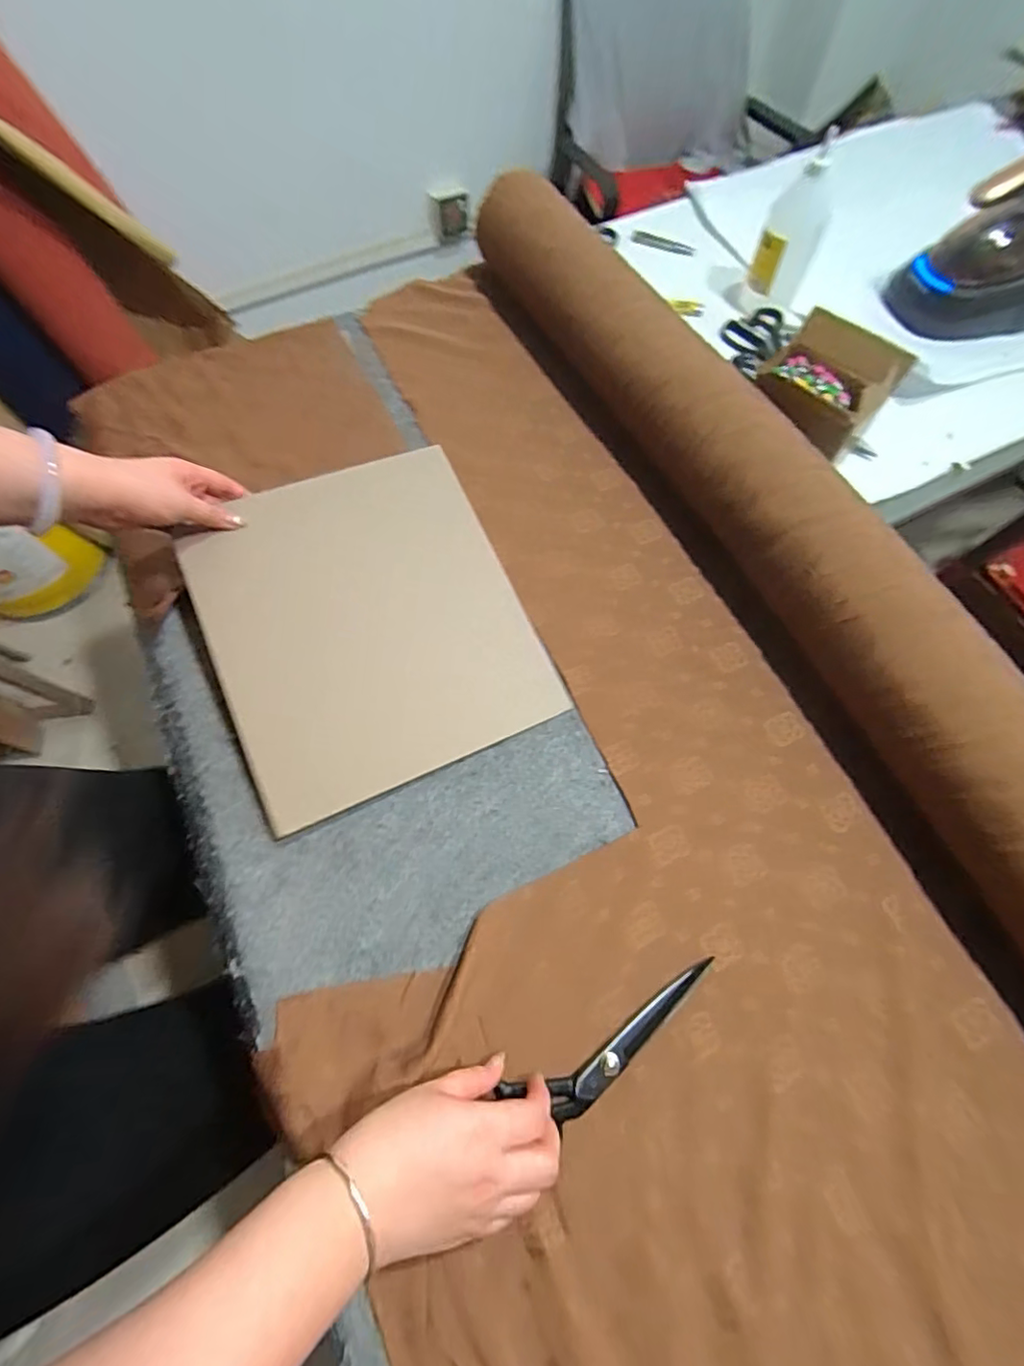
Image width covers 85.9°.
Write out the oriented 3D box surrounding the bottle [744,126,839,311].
[{"bbox_3d":[0.365,-0.583,0.735,0.080,0.169,0.062,20,68,10],"label":"bottle"}]

